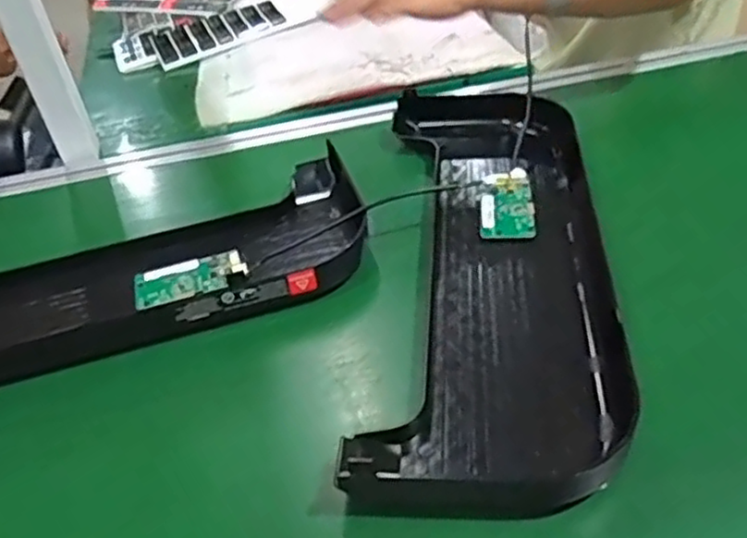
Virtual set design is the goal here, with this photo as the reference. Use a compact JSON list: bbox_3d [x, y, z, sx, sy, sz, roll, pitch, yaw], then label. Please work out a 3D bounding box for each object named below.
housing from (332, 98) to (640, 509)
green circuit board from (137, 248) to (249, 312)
[{"bbox_3d":[0.098,-0.011,0.605,0.181,0.063,0.488,-1,40,8],"label":"housing"},{"bbox_3d":[-0.164,0.006,0.632,0.097,0.009,0.052,-14,40,-8],"label":"green circuit board"}]

